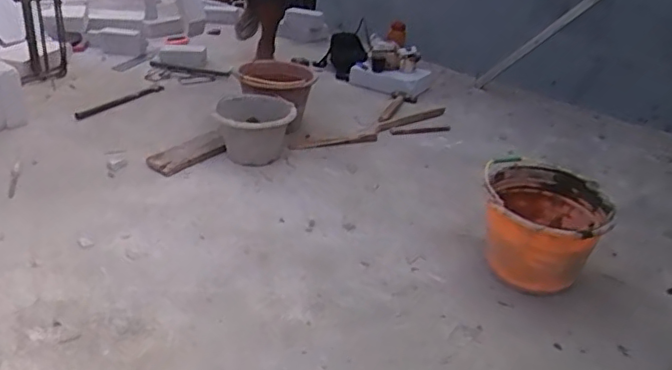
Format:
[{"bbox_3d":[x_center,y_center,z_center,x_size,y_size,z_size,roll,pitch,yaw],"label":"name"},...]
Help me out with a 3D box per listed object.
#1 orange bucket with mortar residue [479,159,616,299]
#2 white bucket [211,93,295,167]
[{"bbox_3d":[0.460,0.114,1.330,0.257,0.221,0.286,9,28,10],"label":"orange bucket with mortar residue"},{"bbox_3d":[-0.247,-0.172,1.787,0.229,0.154,0.244,2,30,-1],"label":"white bucket"}]

